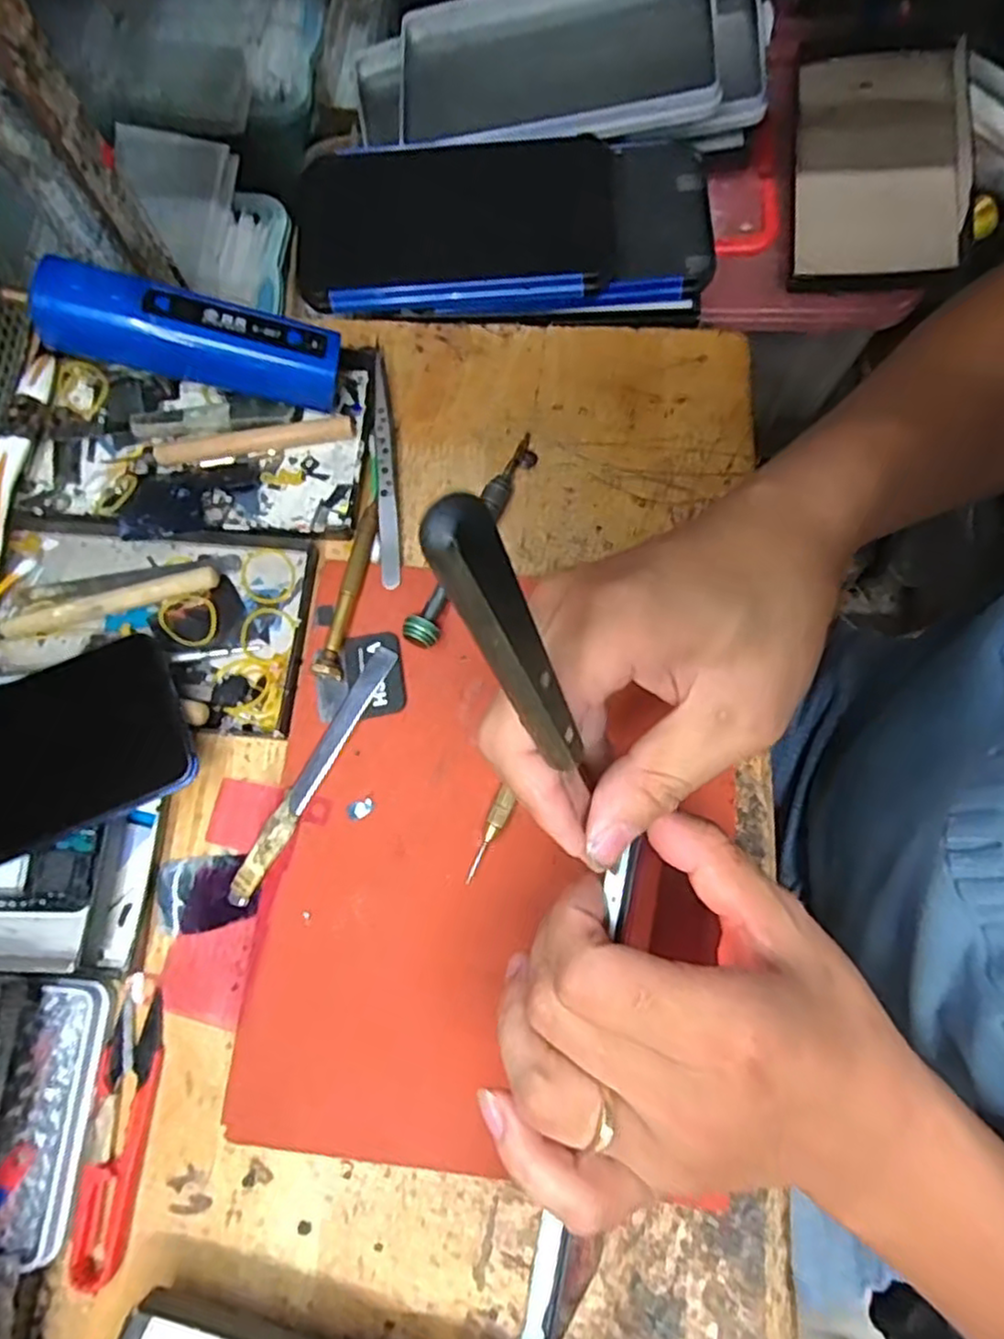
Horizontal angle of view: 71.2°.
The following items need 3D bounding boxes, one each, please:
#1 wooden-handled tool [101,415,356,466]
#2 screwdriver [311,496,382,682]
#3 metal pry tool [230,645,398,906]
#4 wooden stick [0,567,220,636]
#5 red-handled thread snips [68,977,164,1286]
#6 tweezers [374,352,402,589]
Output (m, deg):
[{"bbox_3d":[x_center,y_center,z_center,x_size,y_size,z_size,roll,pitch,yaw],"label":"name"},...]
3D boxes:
[{"bbox_3d":[-0.138,-0.117,0.360,0.123,0.007,0.011,-11,75,-3],"label":"wooden-handled tool"},{"bbox_3d":[-0.073,-0.040,0.336,0.011,0.013,0.091,10,75,3],"label":"screwdriver"},{"bbox_3d":[-0.085,0.046,0.318,0.012,0.004,0.127,28,77,7],"label":"metal pry tool"},{"bbox_3d":[-0.186,-0.031,0.335,0.101,0.013,0.010,-15,75,-4],"label":"wooden stick"},{"bbox_3d":[-0.155,0.184,0.284,0.022,0.007,0.108,3,75,1],"label":"red-handled thread snips"},{"bbox_3d":[-0.058,-0.101,0.354,0.010,0.014,0.122,-4,75,-1],"label":"tweezers"}]

